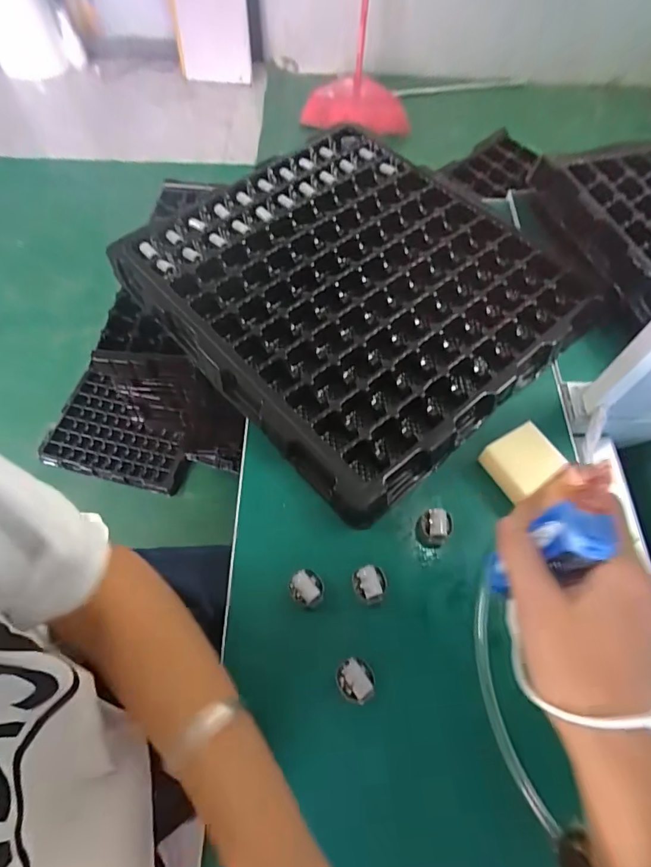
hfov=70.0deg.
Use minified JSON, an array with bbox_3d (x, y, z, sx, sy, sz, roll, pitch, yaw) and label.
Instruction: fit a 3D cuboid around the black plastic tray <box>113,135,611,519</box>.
[{"bbox_3d":[0.018,-0.160,0.466,0.332,0.032,0.382,-39,69,-14],"label":"black plastic tray"}]

